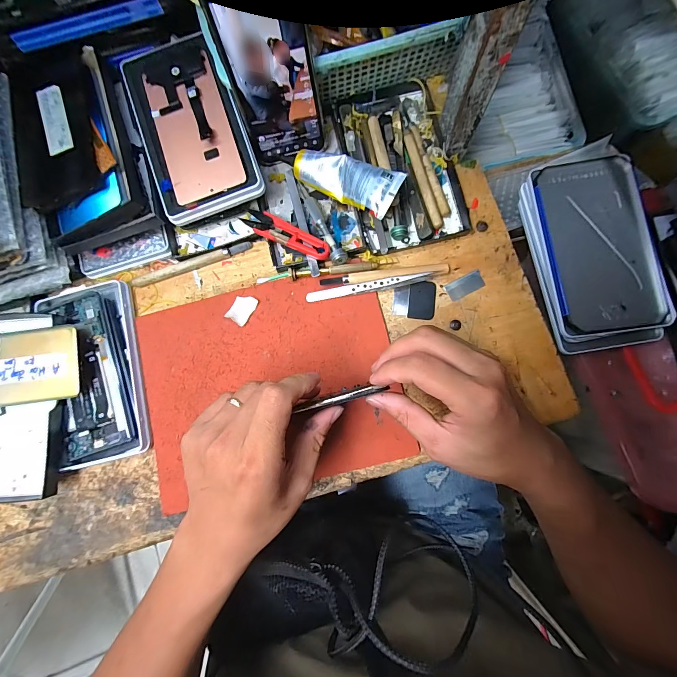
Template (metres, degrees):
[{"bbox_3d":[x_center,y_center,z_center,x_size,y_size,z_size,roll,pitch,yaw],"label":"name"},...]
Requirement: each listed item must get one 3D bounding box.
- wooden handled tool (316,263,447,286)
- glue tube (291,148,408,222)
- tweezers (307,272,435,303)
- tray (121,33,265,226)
[{"bbox_3d":[0.047,-0.065,0.332,0.130,0.015,0.014,-7,82,3],"label":"wooden handled tool"},{"bbox_3d":[0.005,-0.156,0.323,0.111,0.022,0.040,29,111,23],"label":"glue tube"},{"bbox_3d":[0.030,-0.052,0.331,0.123,0.016,0.010,-9,82,3],"label":"tweezers"},{"bbox_3d":[-0.150,-0.219,0.340,0.104,0.024,0.189,-19,85,0],"label":"tray"}]

